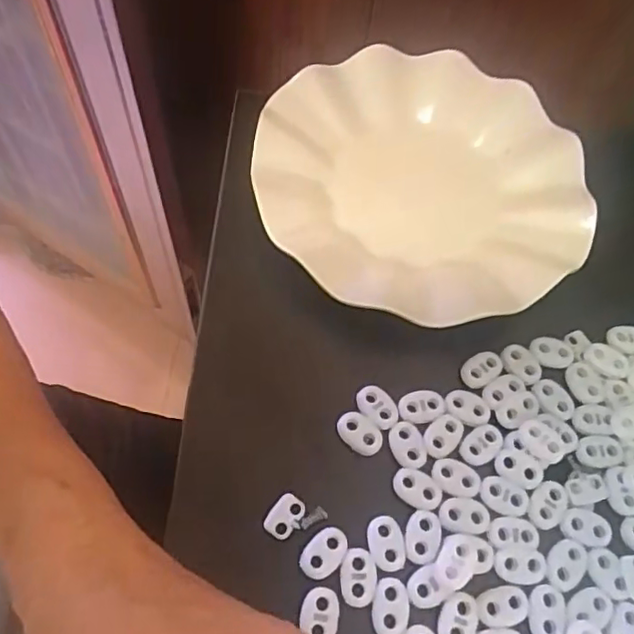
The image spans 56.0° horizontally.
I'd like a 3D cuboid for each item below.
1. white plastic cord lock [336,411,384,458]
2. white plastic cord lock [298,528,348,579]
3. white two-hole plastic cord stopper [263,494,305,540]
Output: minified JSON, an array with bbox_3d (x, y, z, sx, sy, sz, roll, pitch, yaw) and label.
[{"bbox_3d":[0.021,0.054,0.279,0.023,0.004,0.015,40,66,15],"label":"white plastic cord lock"},{"bbox_3d":[0.003,0.100,0.253,0.015,0.004,0.023,37,66,14],"label":"white plastic cord lock"},{"bbox_3d":[-0.014,0.087,0.261,0.014,0.004,0.018,31,64,11],"label":"white two-hole plastic cord stopper"}]

